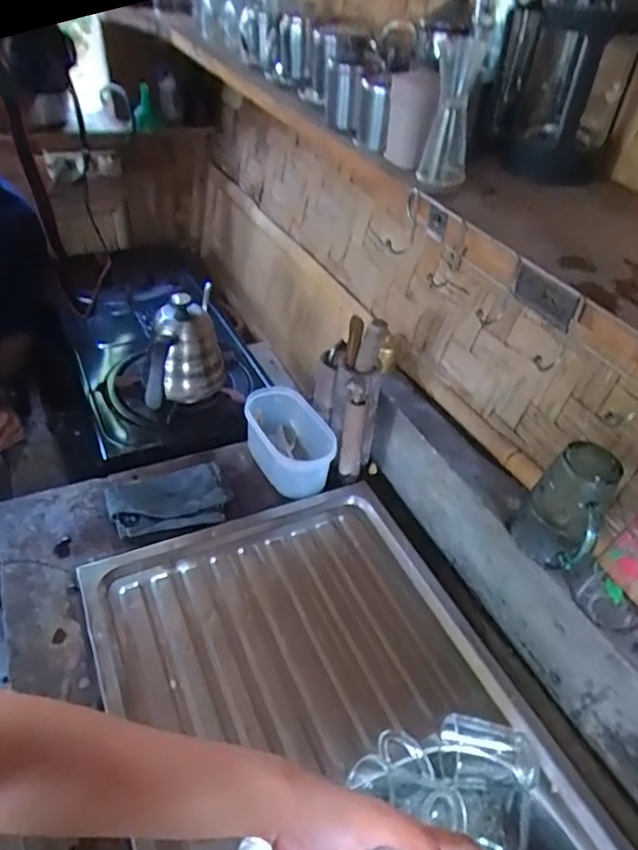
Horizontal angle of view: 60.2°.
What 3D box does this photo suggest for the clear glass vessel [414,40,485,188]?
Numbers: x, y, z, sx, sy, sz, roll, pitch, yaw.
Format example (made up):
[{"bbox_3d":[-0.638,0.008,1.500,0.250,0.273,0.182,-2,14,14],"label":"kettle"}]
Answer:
[{"bbox_3d":[0.118,-0.275,0.491,0.040,0.110,0.038,15,43,11],"label":"clear glass vessel"}]

